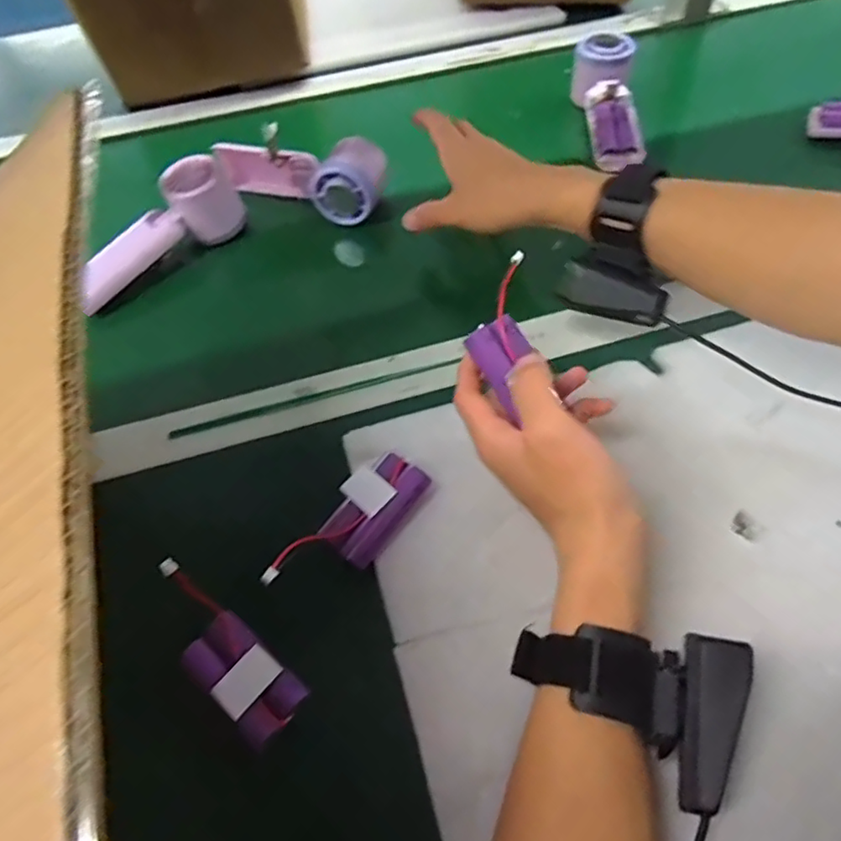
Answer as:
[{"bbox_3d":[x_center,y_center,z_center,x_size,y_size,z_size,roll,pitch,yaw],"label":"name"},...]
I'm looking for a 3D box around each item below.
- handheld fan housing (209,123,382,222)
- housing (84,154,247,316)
[{"bbox_3d":[-0.106,-0.232,0.557,0.171,0.063,0.058,27,60,16],"label":"handheld fan housing"},{"bbox_3d":[-0.222,-0.155,0.510,0.046,0.060,0.159,35,62,21],"label":"housing"}]

